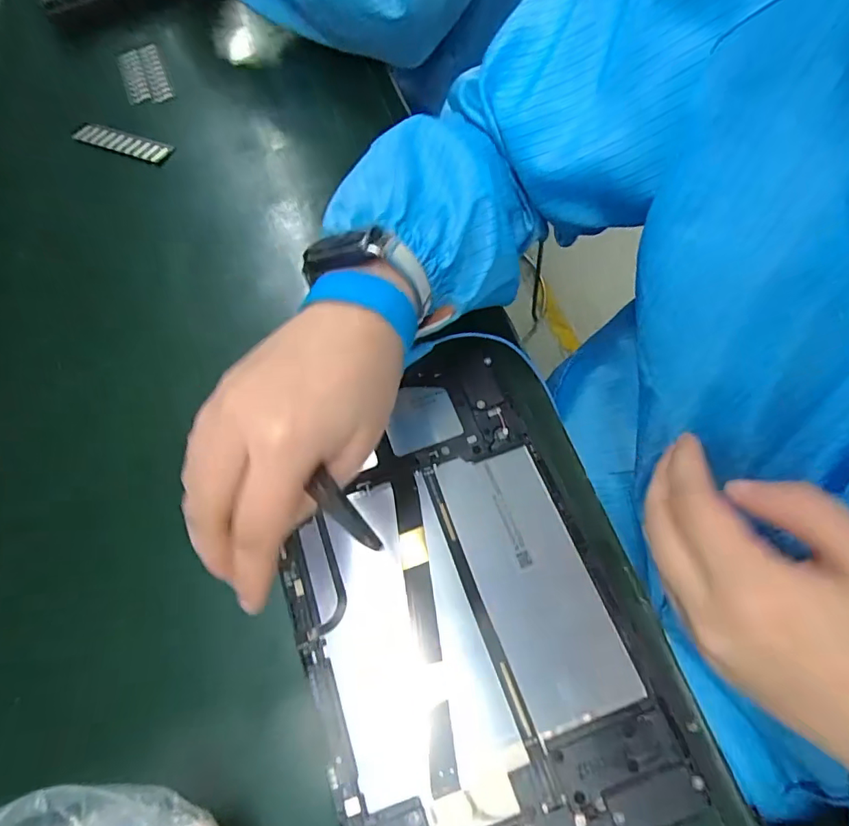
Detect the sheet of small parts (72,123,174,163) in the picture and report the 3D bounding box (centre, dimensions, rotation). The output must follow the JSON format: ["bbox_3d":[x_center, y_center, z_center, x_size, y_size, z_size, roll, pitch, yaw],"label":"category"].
[{"bbox_3d":[-0.274,-0.246,0.461,0.104,0.006,0.020,19,66,12],"label":"sheet of small parts"}]

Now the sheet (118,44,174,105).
[{"bbox_3d":[-0.282,-0.338,0.510,0.042,0.009,0.103,-24,65,-9],"label":"sheet"}]

